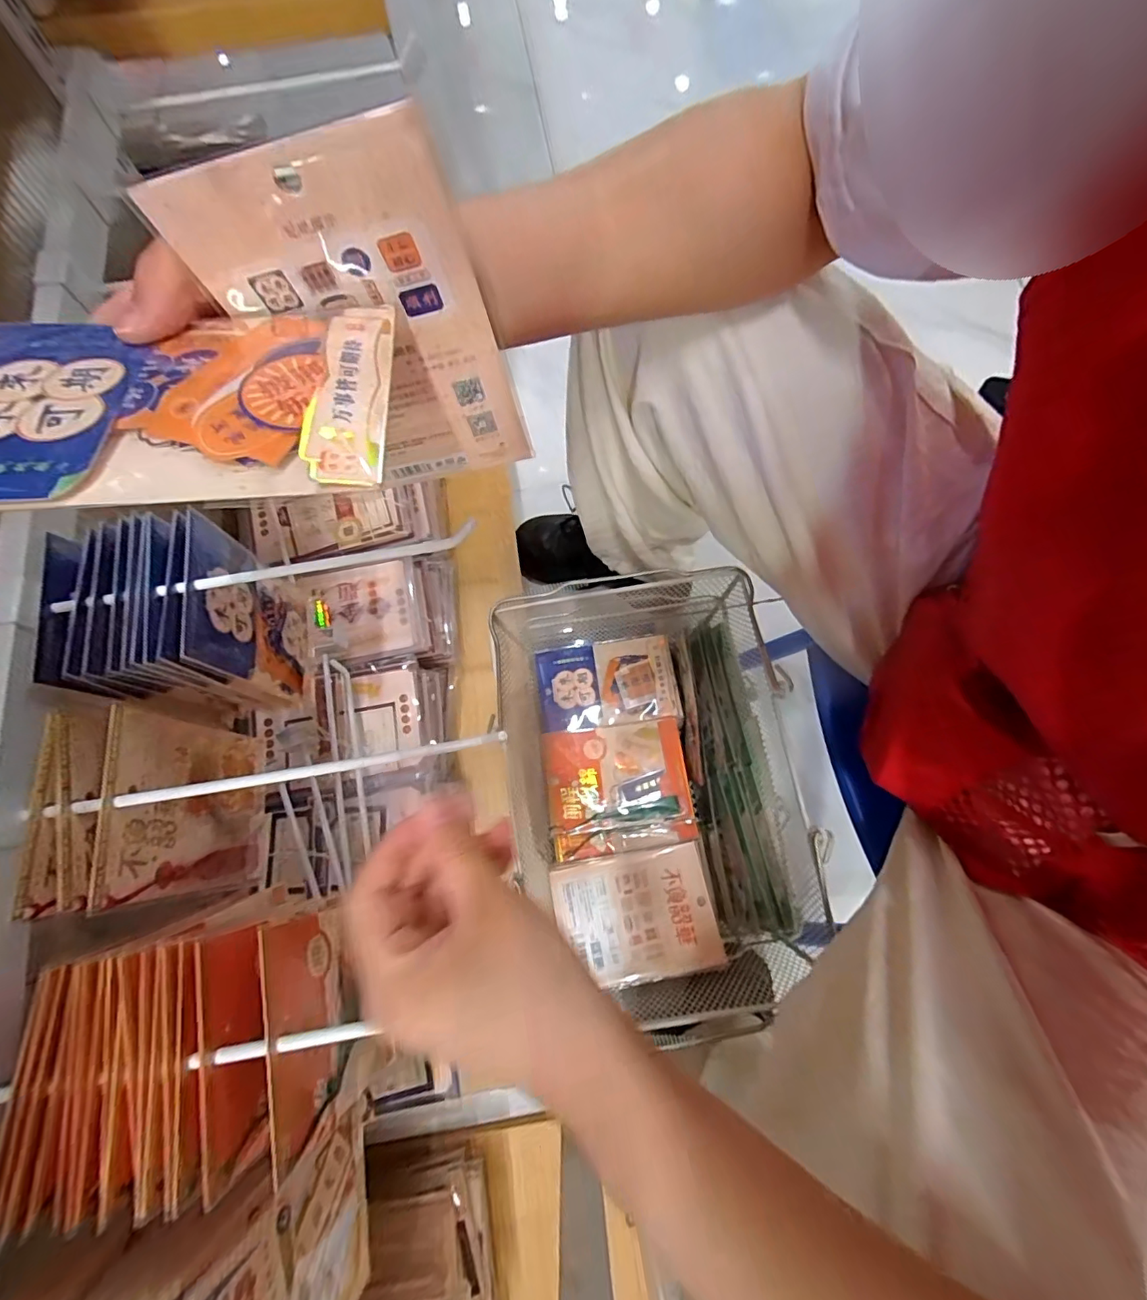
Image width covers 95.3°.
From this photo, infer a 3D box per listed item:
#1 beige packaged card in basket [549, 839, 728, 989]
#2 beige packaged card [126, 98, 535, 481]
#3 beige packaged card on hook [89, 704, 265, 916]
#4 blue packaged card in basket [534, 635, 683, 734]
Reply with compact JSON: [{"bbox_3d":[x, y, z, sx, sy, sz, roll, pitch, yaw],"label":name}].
[{"bbox_3d":[0.055,0.236,0.469,0.137,0.014,0.103,-11,60,-1],"label":"beige packaged card in basket"},{"bbox_3d":[-0.075,-0.119,0.211,0.084,0.138,0.004,-15,67,5],"label":"beige packaged card"},{"bbox_3d":[-0.228,0.092,0.315,0.012,0.116,0.100,-7,74,-2],"label":"beige packaged card on hook"},{"bbox_3d":[0.035,0.036,0.563,0.146,0.019,0.090,-6,74,-2],"label":"blue packaged card in basket"}]

